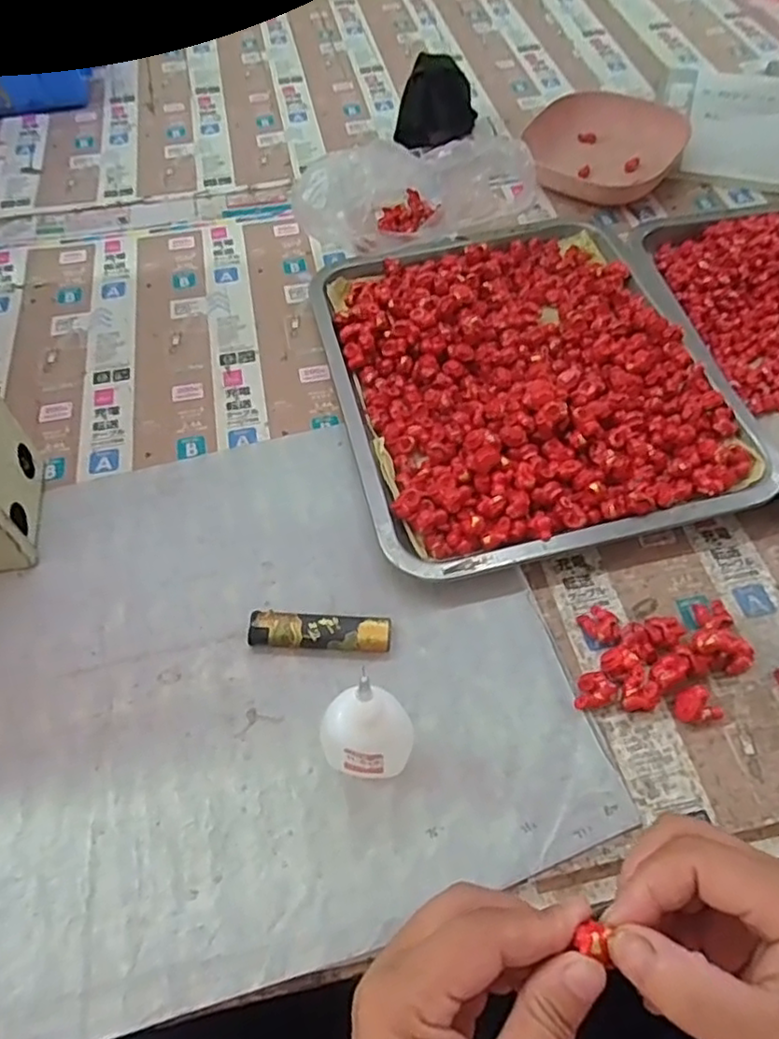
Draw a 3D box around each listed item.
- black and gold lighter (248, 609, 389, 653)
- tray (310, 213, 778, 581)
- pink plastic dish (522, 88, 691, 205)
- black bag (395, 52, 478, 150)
[{"bbox_3d":[-0.039,0.064,0.369,0.079,0.012,0.020,1,58,3],"label":"black and gold lighter"},{"bbox_3d":[0.091,-0.113,0.467,0.257,0.034,0.306,-13,58,-7],"label":"tray"},{"bbox_3d":[0.203,-0.358,0.617,0.142,0.029,0.157,16,60,12],"label":"pink plastic dish"},{"bbox_3d":[0.048,-0.418,0.650,0.077,0.064,0.072,3,58,4],"label":"black bag"}]

